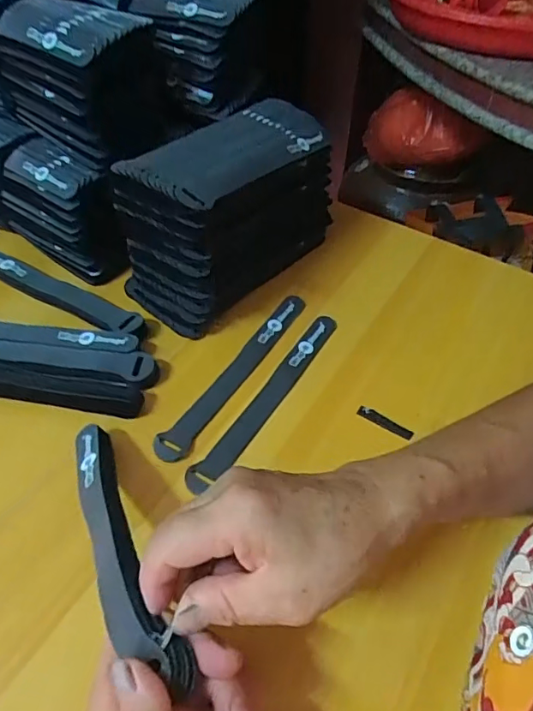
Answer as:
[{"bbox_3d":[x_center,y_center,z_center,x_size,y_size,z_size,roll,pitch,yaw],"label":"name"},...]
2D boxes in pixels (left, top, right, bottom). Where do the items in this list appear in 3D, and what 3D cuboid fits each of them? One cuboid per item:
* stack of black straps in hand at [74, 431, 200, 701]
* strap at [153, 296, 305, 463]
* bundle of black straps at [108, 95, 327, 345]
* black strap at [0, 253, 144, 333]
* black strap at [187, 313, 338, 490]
[{"bbox_3d":[-0.086,0.096,0.292,0.029,0.017,0.192,-22,34,-17],"label":"stack of black straps in hand"},{"bbox_3d":[-0.023,0.010,0.422,0.024,0.004,0.192,26,54,20],"label":"strap"},{"bbox_3d":[-0.033,-0.129,0.454,0.093,0.139,0.194,28,55,22],"label":"bundle of black straps"},{"bbox_3d":[-0.187,-0.057,0.464,0.186,0.022,0.027,24,54,19],"label":"black strap"},{"bbox_3d":[0.004,0.029,0.407,0.022,0.004,0.192,27,55,21],"label":"black strap"}]

